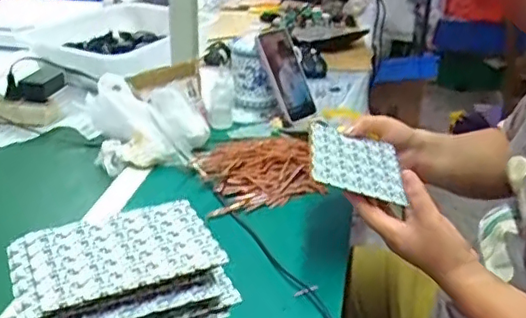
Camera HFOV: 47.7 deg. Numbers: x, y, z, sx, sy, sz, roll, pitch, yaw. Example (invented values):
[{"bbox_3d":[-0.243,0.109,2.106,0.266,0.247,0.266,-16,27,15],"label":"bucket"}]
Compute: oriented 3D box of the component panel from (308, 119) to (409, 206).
[{"bbox_3d":[0.106,-0.001,0.693,0.105,0.006,0.149,16,27,-3],"label":"component panel"}]

